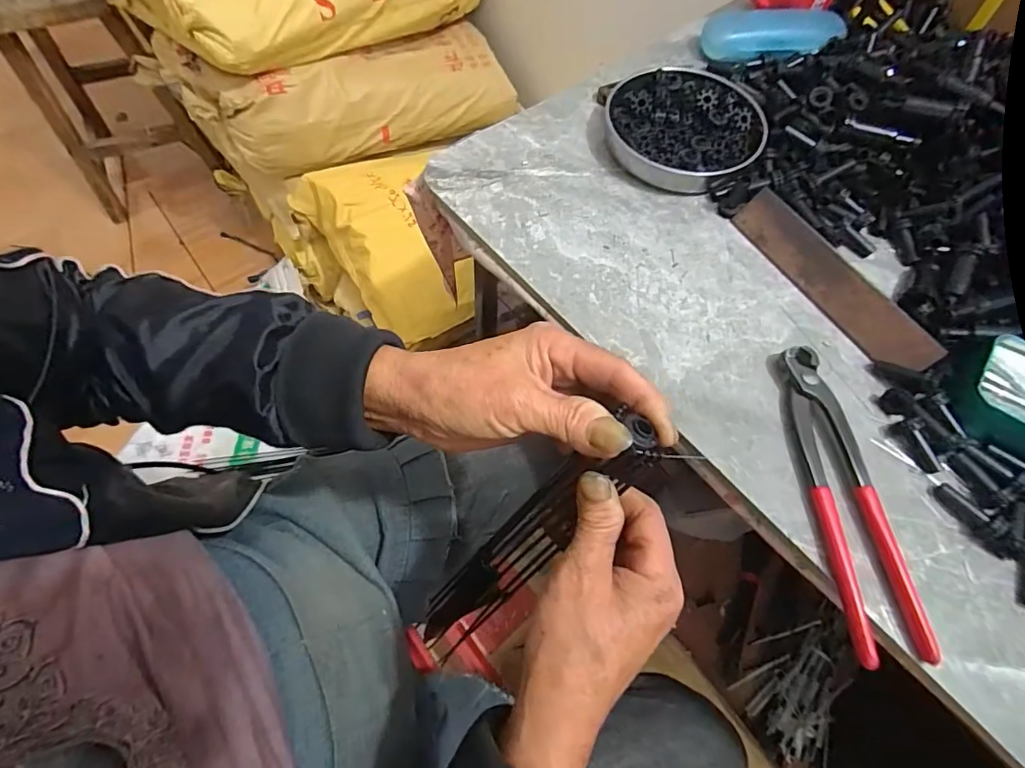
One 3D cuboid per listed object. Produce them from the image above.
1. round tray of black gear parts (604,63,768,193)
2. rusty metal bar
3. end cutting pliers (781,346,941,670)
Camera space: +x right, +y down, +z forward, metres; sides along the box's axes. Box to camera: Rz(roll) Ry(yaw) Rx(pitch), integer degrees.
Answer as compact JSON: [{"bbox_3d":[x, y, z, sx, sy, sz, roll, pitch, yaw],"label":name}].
[{"bbox_3d":[0.153,-0.232,0.452,0.135,0.026,0.131,1,64,-2],"label":"round tray of black gear parts"},{"bbox_3d":[0.245,-0.081,0.387,0.007,0.036,0.177,-5,55,-52],"label":"rusty metal bar"},{"bbox_3d":[0.215,0.069,0.325,0.046,0.017,0.197,-4,64,-5],"label":"end cutting pliers"}]

